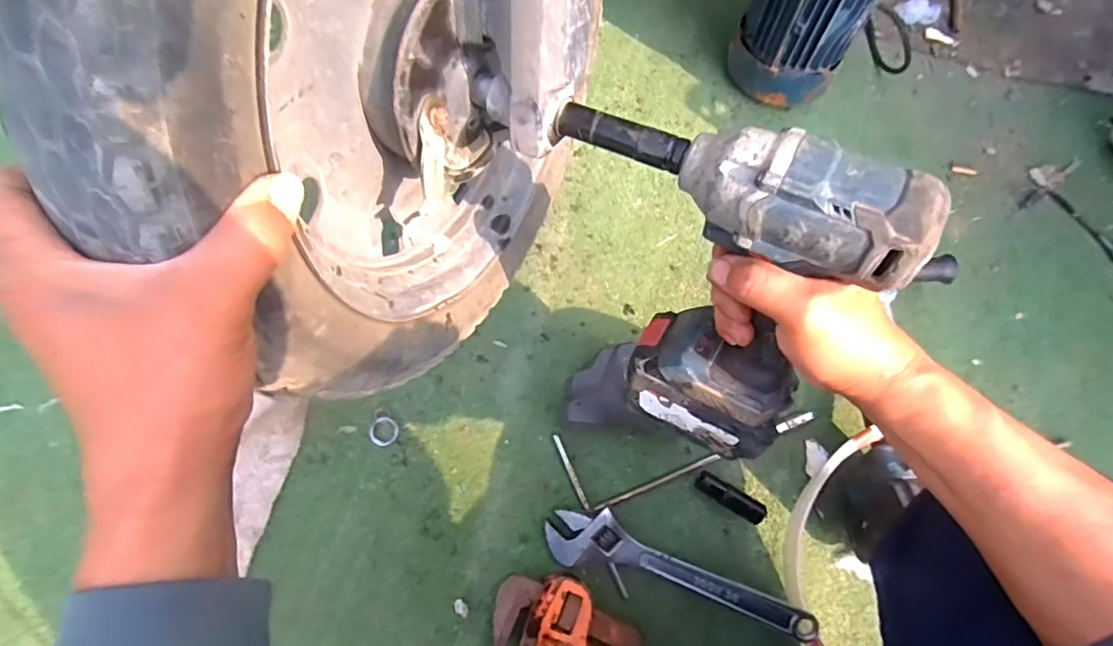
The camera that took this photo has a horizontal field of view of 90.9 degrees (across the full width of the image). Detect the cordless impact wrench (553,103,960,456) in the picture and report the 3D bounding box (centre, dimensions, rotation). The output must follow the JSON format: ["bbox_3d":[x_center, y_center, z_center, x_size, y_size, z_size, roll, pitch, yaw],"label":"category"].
[{"bbox_3d":[0.118,-0.016,0.382,0.210,0.260,0.083,23,51,26],"label":"cordless impact wrench"}]

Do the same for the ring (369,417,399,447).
[{"bbox_3d":[-0.191,0.120,0.607,0.030,0.004,0.031,2,83,-18],"label":"ring"}]

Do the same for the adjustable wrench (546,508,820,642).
[{"bbox_3d":[0.128,0.253,0.566,0.279,0.024,0.057,16,75,2],"label":"adjustable wrench"}]

